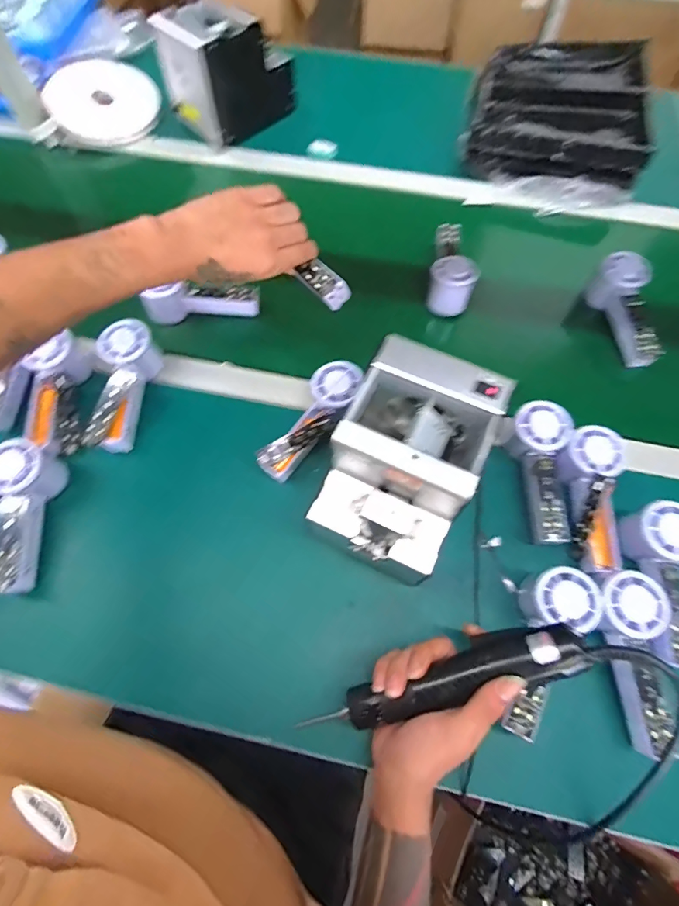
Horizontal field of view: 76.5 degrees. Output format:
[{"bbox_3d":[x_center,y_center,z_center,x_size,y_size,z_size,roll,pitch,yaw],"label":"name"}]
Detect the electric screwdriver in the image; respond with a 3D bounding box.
[{"bbox_3d":[0.077,0.193,0.354,0.238,0.031,0.039,-25,67,11],"label":"electric screwdriver"}]

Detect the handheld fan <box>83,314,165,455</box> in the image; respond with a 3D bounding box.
[{"bbox_3d":[-0.258,-0.081,0.510,0.056,0.053,0.157,6,78,1],"label":"handheld fan"}]

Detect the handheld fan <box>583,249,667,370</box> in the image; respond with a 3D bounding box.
[{"bbox_3d":[0.385,-0.187,0.578,0.058,0.061,0.159,-7,79,-5],"label":"handheld fan"}]

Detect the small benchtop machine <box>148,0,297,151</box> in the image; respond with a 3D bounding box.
[{"bbox_3d":[-0.184,-0.647,0.729,0.126,0.139,0.182,42,71,16],"label":"small benchtop machine"}]

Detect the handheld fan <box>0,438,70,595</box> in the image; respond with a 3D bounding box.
[{"bbox_3d":[-0.336,0.065,0.444,0.050,0.055,0.147,2,66,-1],"label":"handheld fan"}]

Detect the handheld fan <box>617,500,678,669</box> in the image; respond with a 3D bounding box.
[{"bbox_3d":[0.309,0.123,0.415,0.059,0.053,0.148,9,66,3],"label":"handheld fan"}]

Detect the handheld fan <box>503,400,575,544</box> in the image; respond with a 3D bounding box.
[{"bbox_3d":[0.217,0.020,0.467,0.058,0.044,0.151,1,79,-1],"label":"handheld fan"}]

